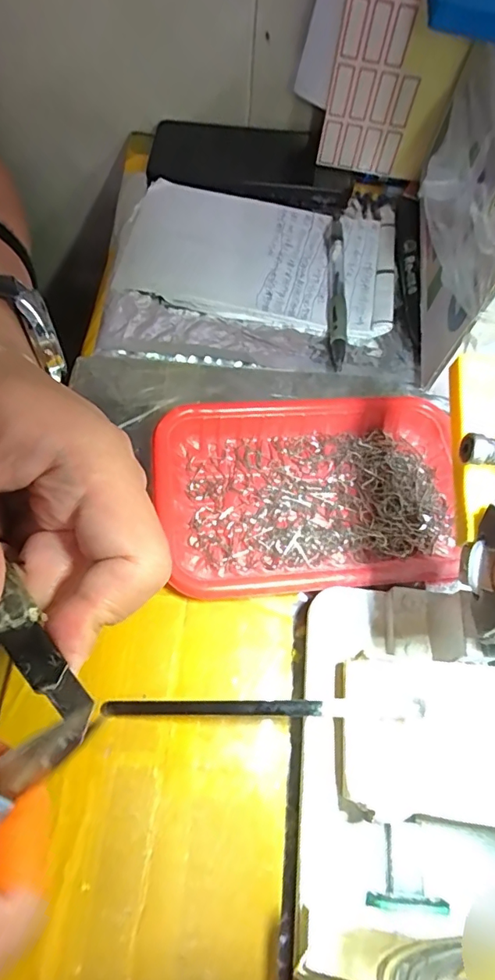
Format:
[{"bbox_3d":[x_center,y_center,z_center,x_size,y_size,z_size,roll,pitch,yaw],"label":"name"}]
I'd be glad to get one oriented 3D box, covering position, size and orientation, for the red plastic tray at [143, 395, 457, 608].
[{"bbox_3d":[0.033,0.001,0.265,0.158,0.021,0.109,-4,63,-6],"label":"red plastic tray"}]

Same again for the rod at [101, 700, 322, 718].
[{"bbox_3d":[-0.016,0.089,0.204,0.092,0.004,0.006,-5,62,12],"label":"rod"}]

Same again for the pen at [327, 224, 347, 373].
[{"bbox_3d":[0.062,-0.139,0.345,0.013,0.014,0.136,5,62,-1],"label":"pen"}]

